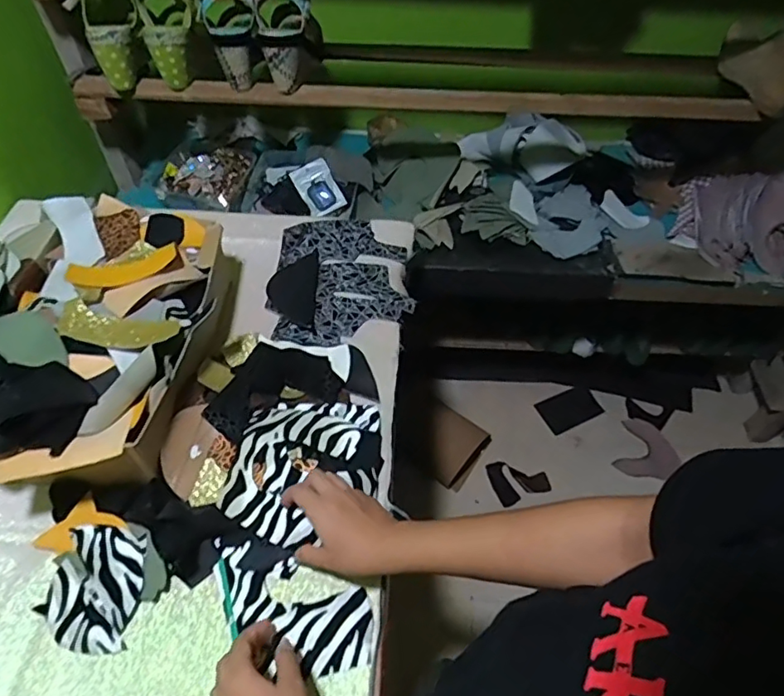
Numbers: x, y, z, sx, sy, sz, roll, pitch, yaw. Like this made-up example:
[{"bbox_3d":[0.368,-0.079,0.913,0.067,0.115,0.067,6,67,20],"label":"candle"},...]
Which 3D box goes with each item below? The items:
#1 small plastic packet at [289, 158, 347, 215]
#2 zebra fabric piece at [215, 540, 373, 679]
[{"bbox_3d":[-0.135,-0.294,1.022,0.067,0.011,0.098,-29,93,8],"label":"small plastic packet"},{"bbox_3d":[-0.098,0.250,0.542,0.170,0.019,0.081,22,55,14],"label":"zebra fabric piece"}]

